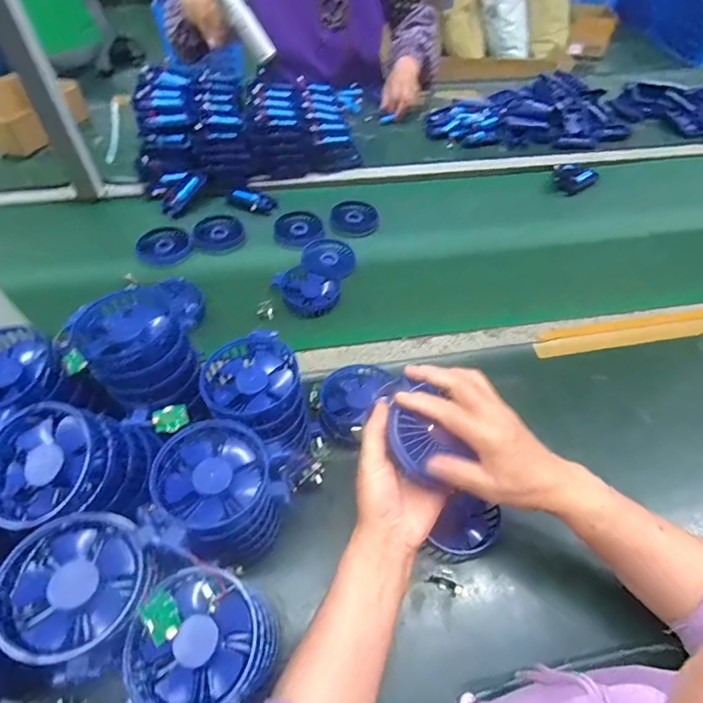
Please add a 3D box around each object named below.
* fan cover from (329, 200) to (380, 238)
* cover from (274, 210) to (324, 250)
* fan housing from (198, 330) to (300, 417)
[{"bbox_3d":[0.001,-0.241,0.797,0.086,0.026,0.086,-32,60,-22],"label":"fan cover"},{"bbox_3d":[-0.095,-0.217,0.777,0.084,0.013,0.083,-31,59,-21],"label":"cover"},{"bbox_3d":[-0.097,0.023,0.418,0.089,0.021,0.086,0,53,0],"label":"fan housing"}]

